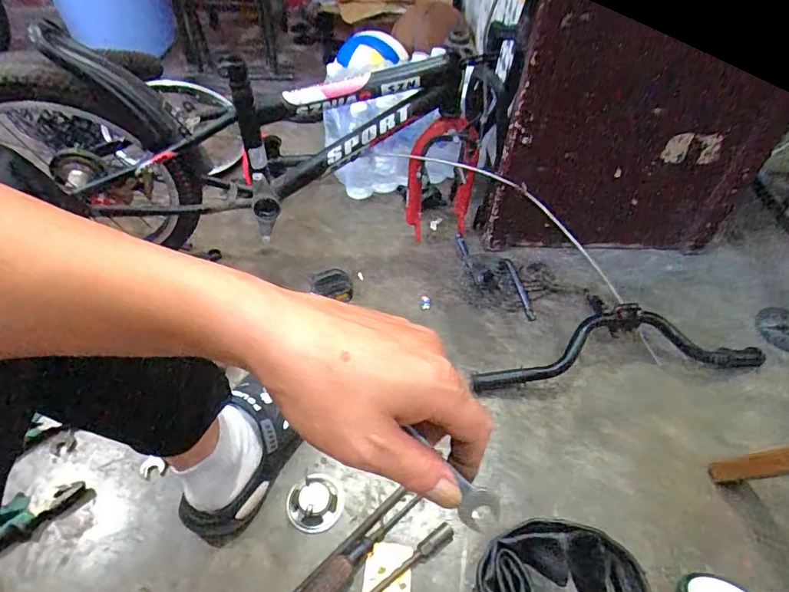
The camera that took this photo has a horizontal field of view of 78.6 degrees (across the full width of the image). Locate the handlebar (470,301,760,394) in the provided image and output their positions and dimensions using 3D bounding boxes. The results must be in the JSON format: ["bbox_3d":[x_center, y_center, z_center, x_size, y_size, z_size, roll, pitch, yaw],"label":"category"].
[{"bbox_3d":[0.381,0.084,0.804,0.499,0.096,0.088,-4,48,-6],"label":"handlebar"}]

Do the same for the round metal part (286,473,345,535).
[{"bbox_3d":[-0.106,0.274,0.649,0.070,0.026,0.077,21,50,16],"label":"round metal part"}]

